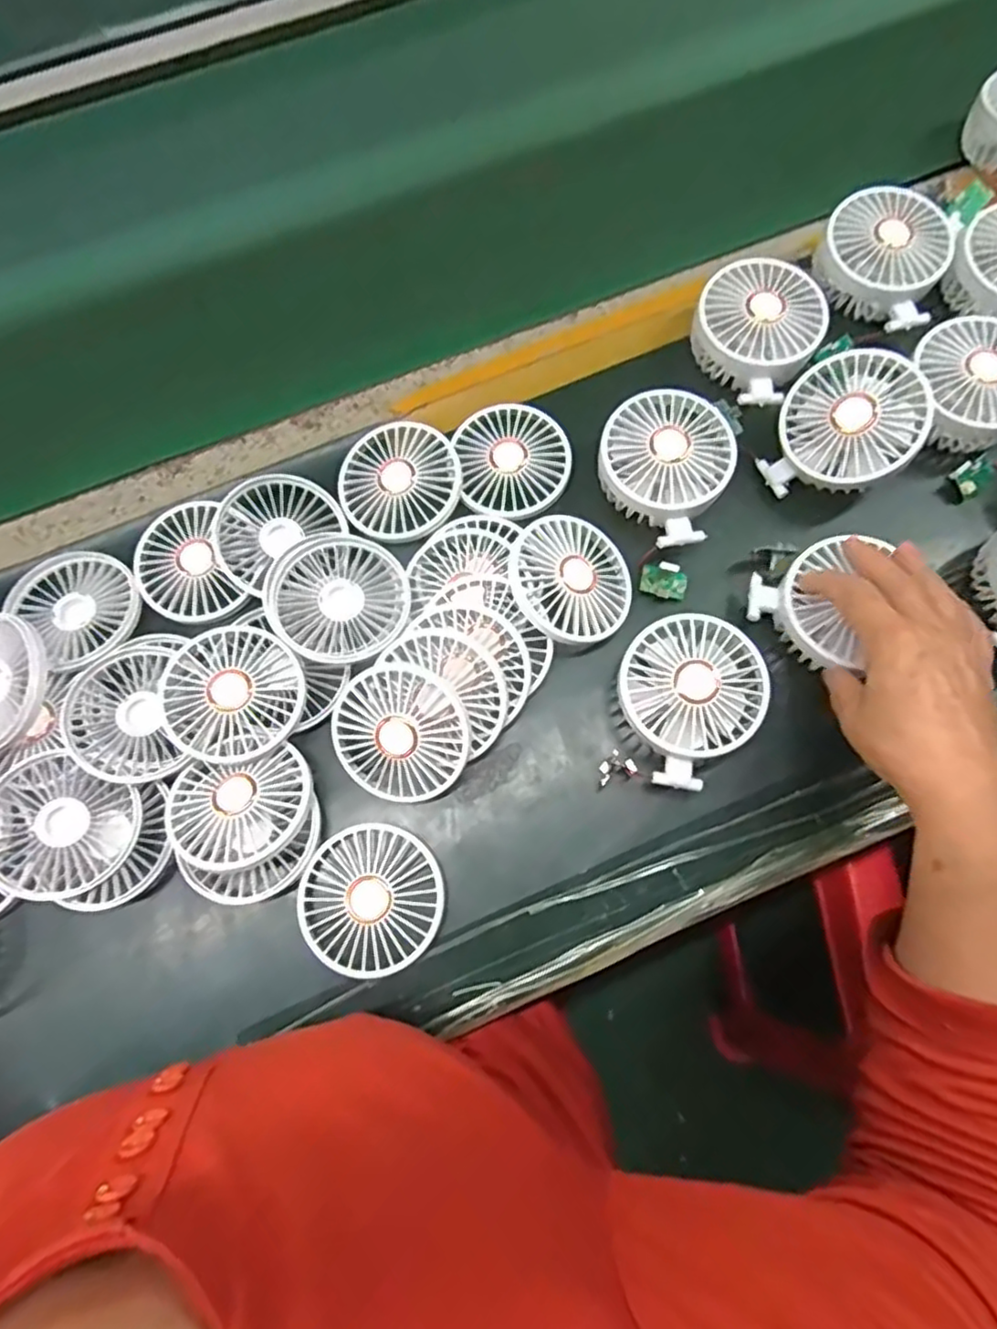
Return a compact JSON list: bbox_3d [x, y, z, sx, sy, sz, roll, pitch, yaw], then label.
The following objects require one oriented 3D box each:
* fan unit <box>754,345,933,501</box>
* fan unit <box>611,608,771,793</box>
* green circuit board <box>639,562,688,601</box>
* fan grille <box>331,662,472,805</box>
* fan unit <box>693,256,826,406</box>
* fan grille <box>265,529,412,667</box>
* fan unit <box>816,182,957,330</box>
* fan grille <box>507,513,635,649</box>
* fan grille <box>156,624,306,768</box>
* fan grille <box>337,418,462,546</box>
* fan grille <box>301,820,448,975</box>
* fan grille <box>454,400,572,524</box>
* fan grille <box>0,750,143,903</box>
[{"bbox_3d":[0.231,-0.162,0.449,0.094,0.032,0.094,3,96,29],"label":"fan unit"},{"bbox_3d":[0.117,0.018,0.419,0.091,0.032,0.086,-42,79,-9],"label":"fan unit"},{"bbox_3d":[0.114,-0.057,0.456,0.031,0.008,0.022,17,86,2],"label":"green circuit board"},{"bbox_3d":[-0.061,0.044,0.418,0.085,0.017,0.082,29,100,5],"label":"fan grille"},{"bbox_3d":[0.184,-0.238,0.484,0.085,0.046,0.094,34,79,9],"label":"fan unit"},{"bbox_3d":[-0.106,-0.045,0.447,0.088,0.013,0.091,0,76,1],"label":"fan grille"},{"bbox_3d":[0.280,-0.298,0.494,0.090,0.046,0.090,27,78,8],"label":"fan unit"},{"bbox_3d":[0.050,-0.057,0.443,0.083,0.010,0.086,5,75,-19],"label":"fan grille"},{"bbox_3d":[-0.170,0.018,0.426,0.086,0.018,0.087,0,76,1],"label":"fan grille"},{"bbox_3d":[-0.070,-0.131,0.475,0.084,0.010,0.088,0,76,1],"label":"fan grille"},{"bbox_3d":[-0.079,0.145,0.414,0.085,0.013,0.086,0,76,1],"label":"fan grille"},{"bbox_3d":[0.011,-0.148,0.483,0.078,0.008,0.093,-8,76,-1],"label":"fan grille"},{"bbox_3d":[-0.274,0.103,0.416,0.087,0.028,0.079,25,77,7],"label":"fan grille"}]

